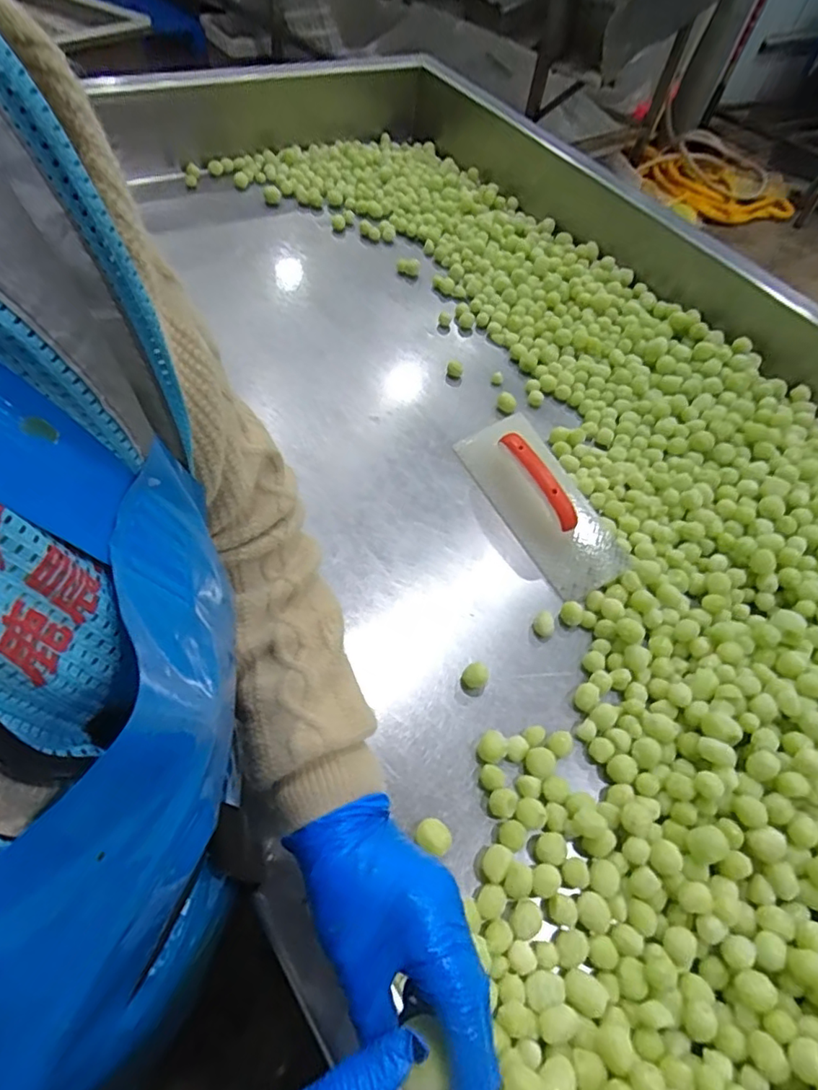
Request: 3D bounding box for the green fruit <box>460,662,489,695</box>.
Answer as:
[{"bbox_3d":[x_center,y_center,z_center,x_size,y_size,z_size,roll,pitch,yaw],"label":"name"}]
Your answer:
[{"bbox_3d":[0.073,0.149,0.624,0.029,0.020,0.031,4,54,-6],"label":"green fruit"}]

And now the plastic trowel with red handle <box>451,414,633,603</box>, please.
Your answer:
[{"bbox_3d":[0.184,-0.078,0.748,0.122,0.070,0.290,-21,61,-21],"label":"plastic trowel with red handle"}]

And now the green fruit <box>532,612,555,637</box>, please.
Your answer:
[{"bbox_3d":[0.163,0.097,0.676,0.025,0.018,0.028,27,55,11],"label":"green fruit"}]

